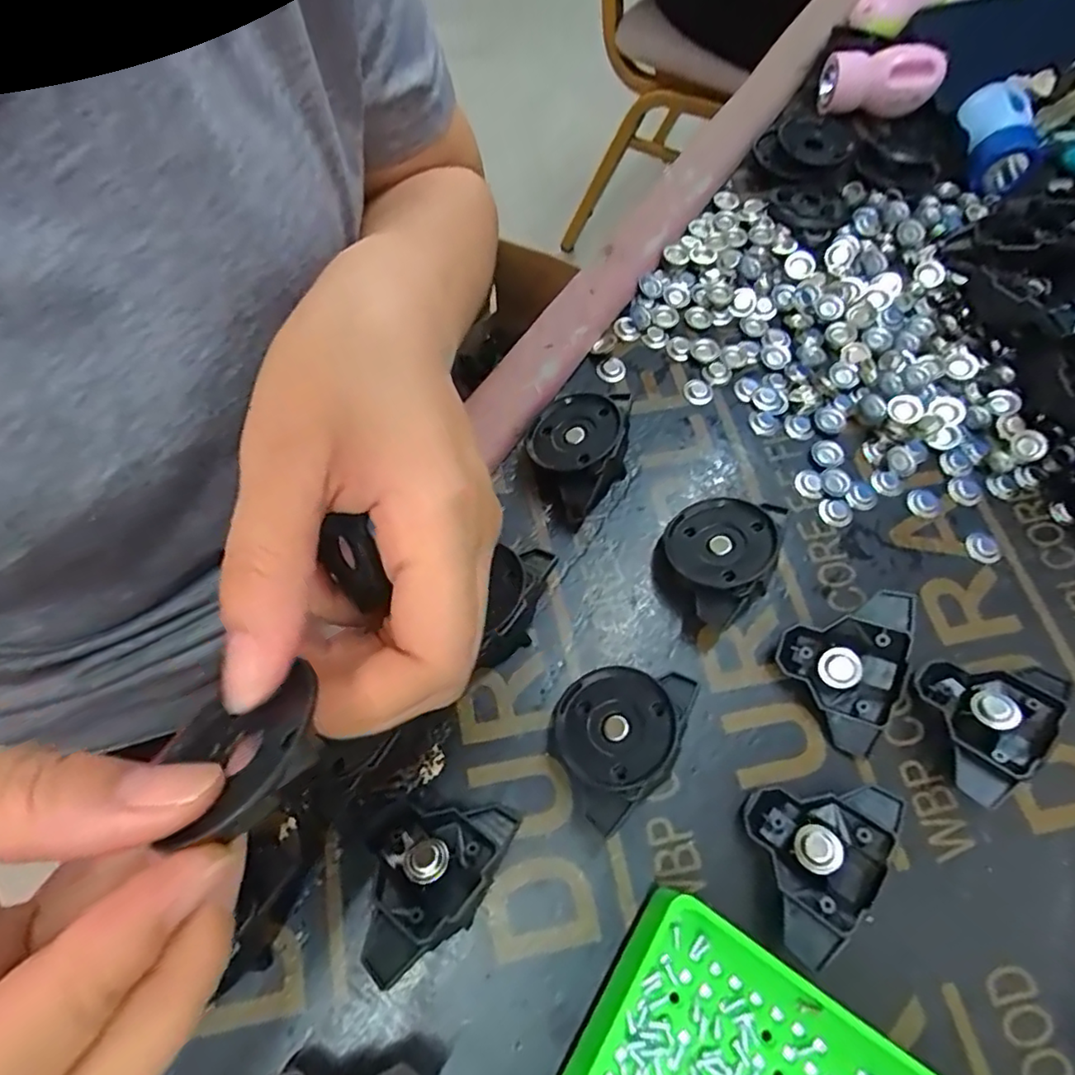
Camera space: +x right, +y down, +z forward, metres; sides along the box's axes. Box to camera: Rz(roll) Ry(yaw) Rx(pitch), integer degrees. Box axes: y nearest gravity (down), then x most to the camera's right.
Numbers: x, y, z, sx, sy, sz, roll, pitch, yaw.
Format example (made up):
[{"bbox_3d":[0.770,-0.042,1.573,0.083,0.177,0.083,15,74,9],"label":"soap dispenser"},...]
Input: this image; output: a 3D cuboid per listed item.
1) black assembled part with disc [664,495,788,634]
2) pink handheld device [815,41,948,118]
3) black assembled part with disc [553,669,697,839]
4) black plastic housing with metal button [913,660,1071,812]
[{"bbox_3d":[0.076,0.009,0.240,0.042,0.021,0.048,-28,56,1],"label":"black assembled part with disc"},{"bbox_3d":[0.207,-0.276,0.355,0.063,0.024,0.035,8,67,3],"label":"pink handheld device"},{"bbox_3d":[0.030,0.069,0.215,0.057,0.026,0.042,-40,73,-16],"label":"black assembled part with disc"},{"bbox_3d":[0.170,0.067,0.218,0.049,0.023,0.047,0,66,-1],"label":"black plastic housing with metal button"}]

